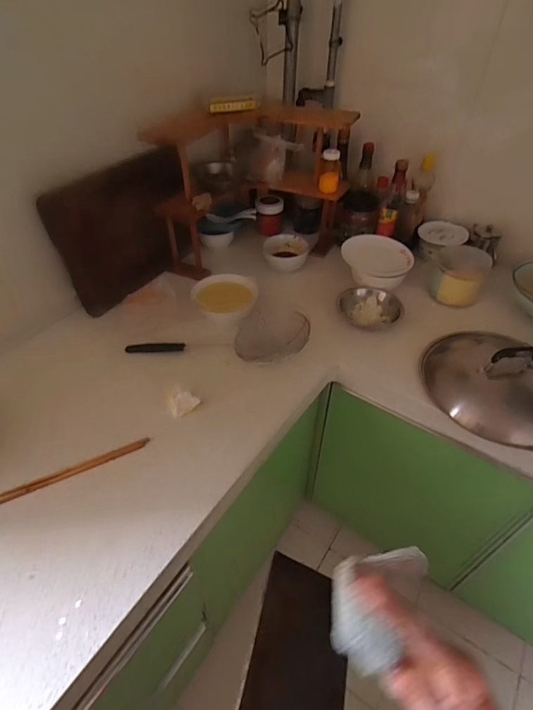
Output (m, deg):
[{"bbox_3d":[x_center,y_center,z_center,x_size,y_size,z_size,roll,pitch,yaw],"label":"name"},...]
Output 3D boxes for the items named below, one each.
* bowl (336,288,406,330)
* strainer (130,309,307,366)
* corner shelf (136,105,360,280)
[{"bbox_3d":[0.232,-0.106,0.900,0.135,0.035,0.133,0,44,0],"label":"bowl"},{"bbox_3d":[-0.102,-0.048,0.853,0.389,0.057,0.133,2,44,2],"label":"strainer"},{"bbox_3d":[-0.057,-0.462,1.063,0.483,0.342,0.298,-15,46,-16],"label":"corner shelf"}]

